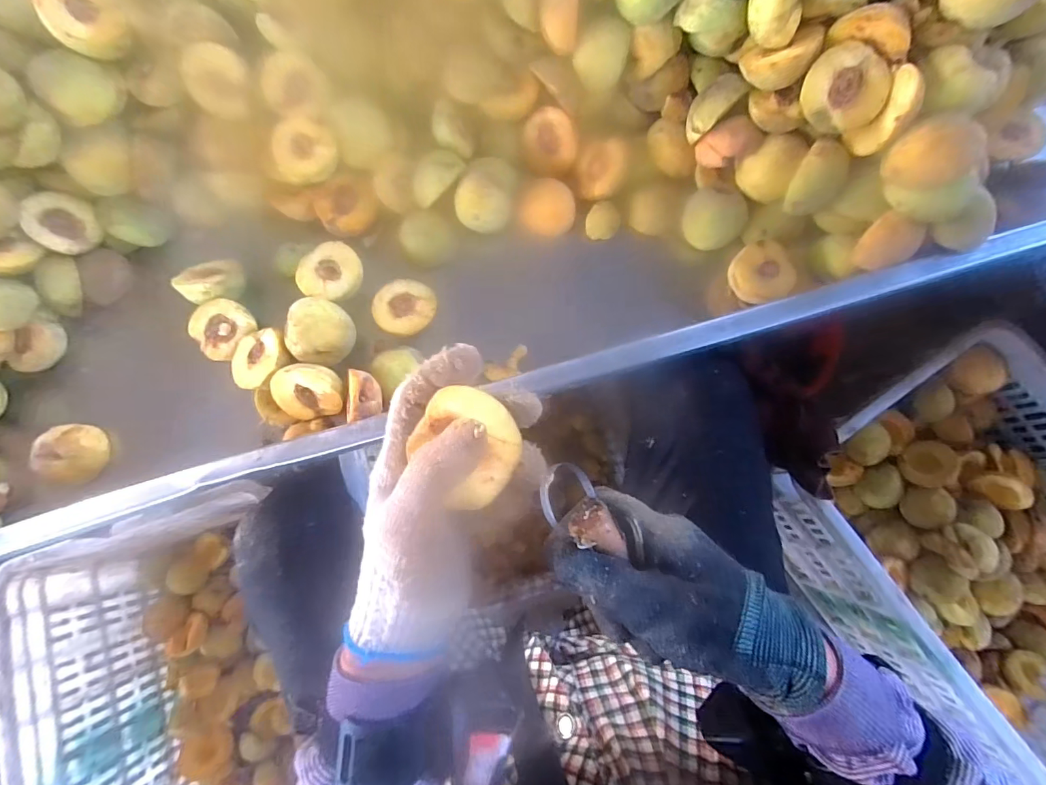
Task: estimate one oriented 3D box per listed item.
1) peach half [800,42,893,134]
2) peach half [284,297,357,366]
[{"bbox_3d":[0.257,-0.243,0.372,0.061,0.030,0.057,37,106,-1],"label":"peach half"},{"bbox_3d":[-0.193,-0.057,0.432,0.033,0.057,0.060,20,123,37],"label":"peach half"}]

